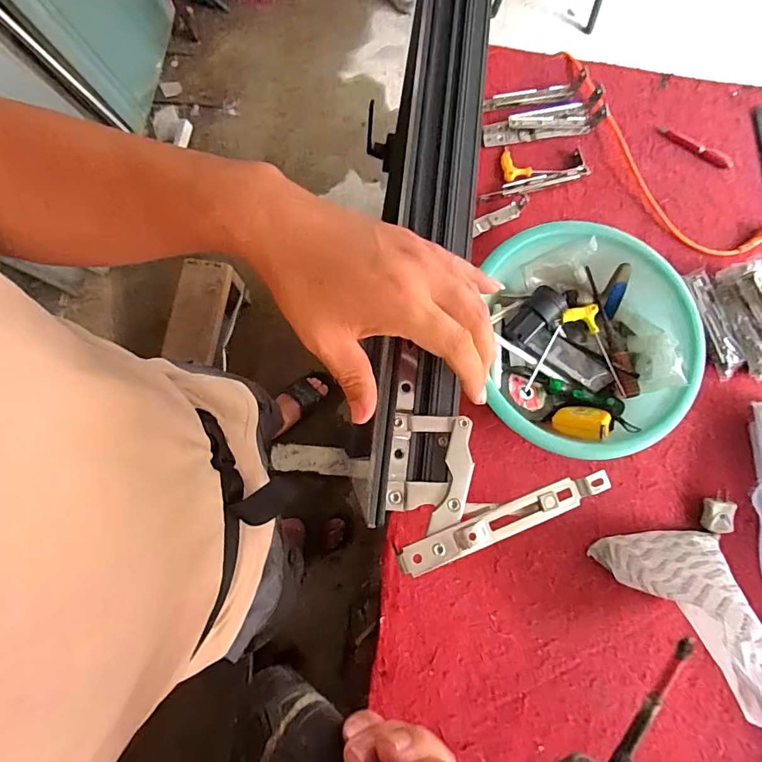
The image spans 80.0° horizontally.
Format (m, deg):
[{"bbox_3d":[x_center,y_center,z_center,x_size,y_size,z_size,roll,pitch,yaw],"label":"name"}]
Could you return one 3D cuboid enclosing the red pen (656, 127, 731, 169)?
[{"bbox_3d":[0.536,-0.398,0.774,0.137,0.008,0.021,30,80,5],"label":"red pen"}]

